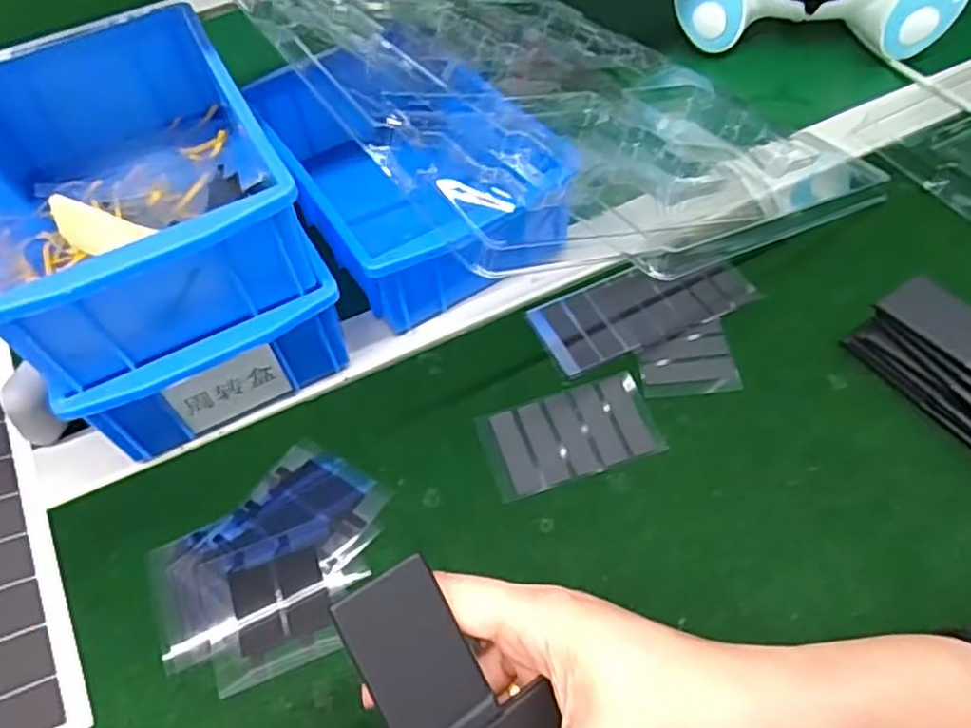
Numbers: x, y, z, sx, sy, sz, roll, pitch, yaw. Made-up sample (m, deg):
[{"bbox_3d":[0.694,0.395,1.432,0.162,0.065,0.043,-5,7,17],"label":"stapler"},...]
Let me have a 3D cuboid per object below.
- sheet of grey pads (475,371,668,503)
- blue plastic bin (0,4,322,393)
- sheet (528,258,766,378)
[{"bbox_3d":[0.043,0.035,0.349,0.084,0.004,0.048,-17,55,-7],"label":"sheet of grey pads"},{"bbox_3d":[-0.182,-0.092,0.348,0.130,0.068,0.206,-26,57,-13],"label":"blue plastic bin"},{"bbox_3d":[0.090,-0.034,0.393,0.122,0.007,0.051,-22,56,-10],"label":"sheet"}]

